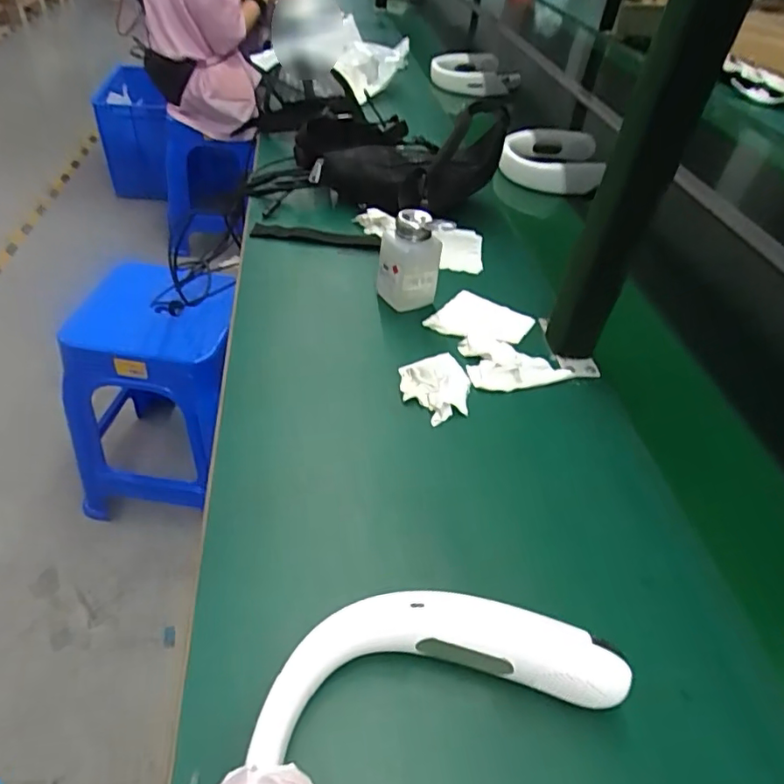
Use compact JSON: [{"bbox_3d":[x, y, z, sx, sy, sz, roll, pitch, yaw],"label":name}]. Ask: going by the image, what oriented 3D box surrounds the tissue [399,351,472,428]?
[{"bbox_3d":[0.045,-0.009,0.539,0.073,0.014,0.078,-18,49,-25],"label":"tissue"}]

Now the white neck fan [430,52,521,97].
[{"bbox_3d":[0.207,-0.806,1.431,0.221,0.065,0.181,3,43,-5],"label":"white neck fan"}]

